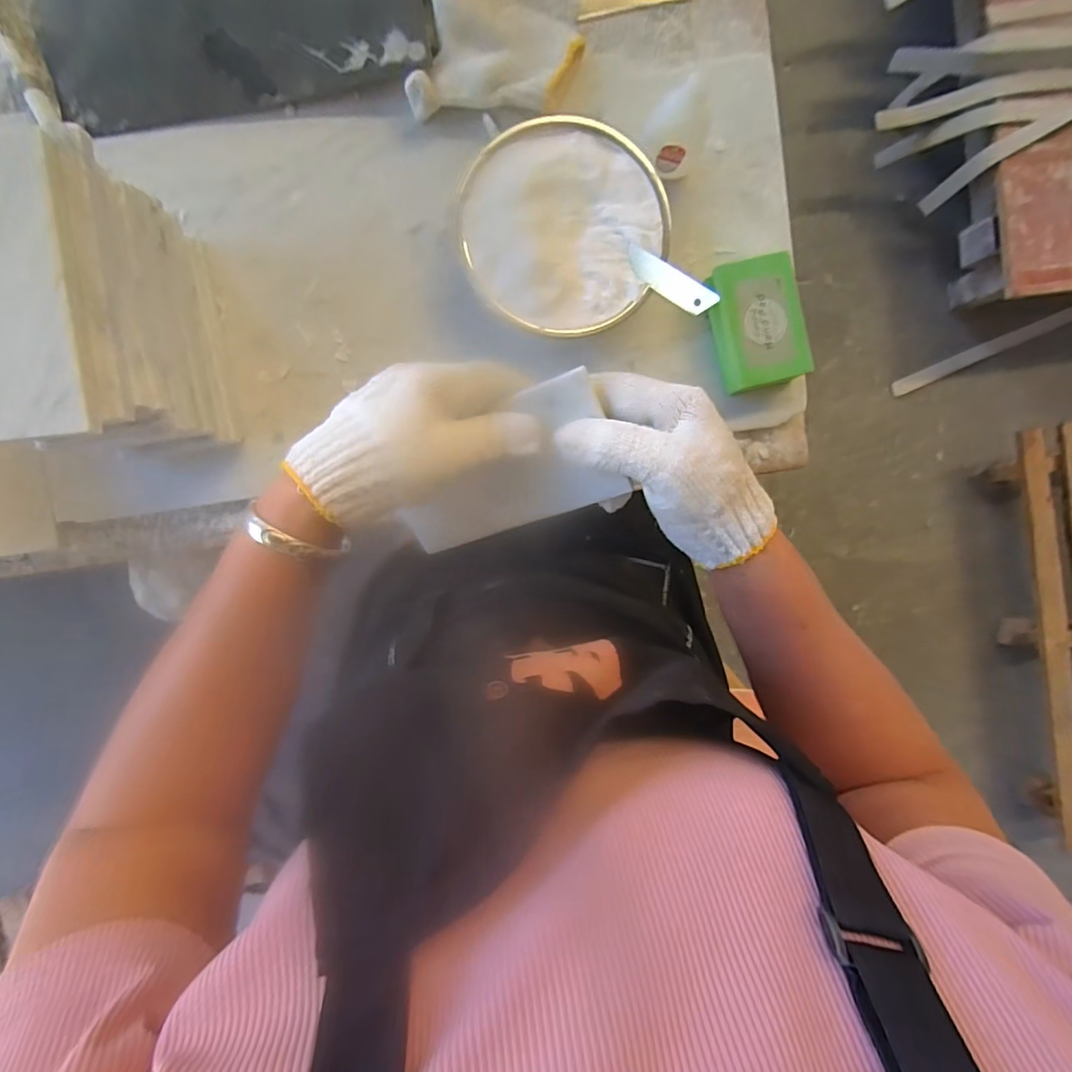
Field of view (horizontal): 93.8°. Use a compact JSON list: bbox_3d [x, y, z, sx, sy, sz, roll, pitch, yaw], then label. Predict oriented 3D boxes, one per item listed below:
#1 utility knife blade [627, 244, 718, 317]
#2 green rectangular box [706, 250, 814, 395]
[{"bbox_3d":[0.093,-0.179,0.353,0.075,0.004,0.019,43,128,16],"label":"utility knife blade"},{"bbox_3d":[0.170,-0.162,0.389,0.067,0.031,0.092,-16,95,-4],"label":"green rectangular box"}]

